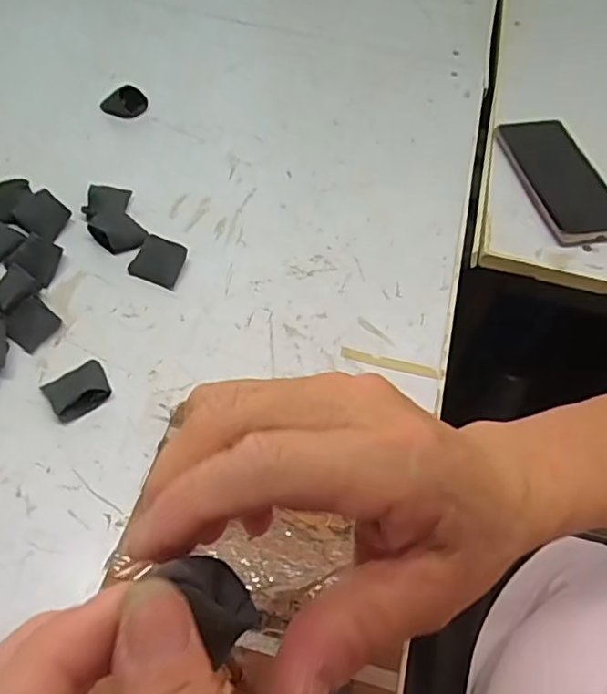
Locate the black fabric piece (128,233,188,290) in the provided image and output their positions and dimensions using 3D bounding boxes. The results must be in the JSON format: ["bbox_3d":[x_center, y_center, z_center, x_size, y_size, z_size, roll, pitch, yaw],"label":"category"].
[{"bbox_3d":[-0.119,-0.070,0.496,0.041,0.022,0.032,22,57,10],"label":"black fabric piece"}]

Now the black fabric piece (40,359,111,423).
[{"bbox_3d":[-0.159,0.029,0.430,0.043,0.018,0.037,-33,65,-24],"label":"black fabric piece"}]

